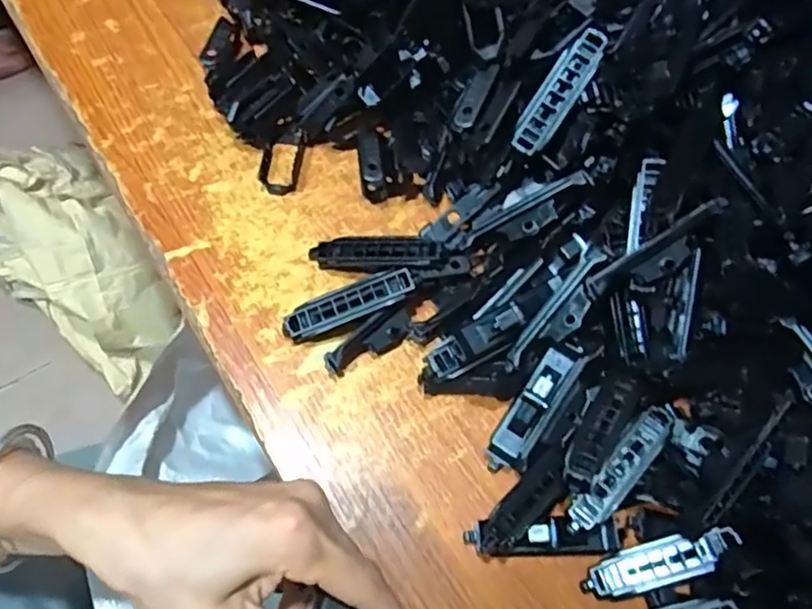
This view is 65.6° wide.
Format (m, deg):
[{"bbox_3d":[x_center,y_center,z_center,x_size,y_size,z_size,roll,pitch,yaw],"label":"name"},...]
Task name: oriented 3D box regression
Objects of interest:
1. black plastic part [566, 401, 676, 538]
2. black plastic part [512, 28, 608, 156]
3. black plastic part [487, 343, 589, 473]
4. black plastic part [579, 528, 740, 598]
[{"bbox_3d":[0.110,0.082,0.318,0.016,0.006,0.080,43,70,11],"label":"black plastic part"},{"bbox_3d":[0.084,-0.116,0.345,0.020,0.008,0.073,35,96,10],"label":"black plastic part"},{"bbox_3d":[0.070,0.056,0.338,0.022,0.013,0.077,34,88,10],"label":"black plastic part"},{"bbox_3d":[0.127,0.130,0.316,0.077,0.008,0.020,-20,71,5],"label":"black plastic part"}]

